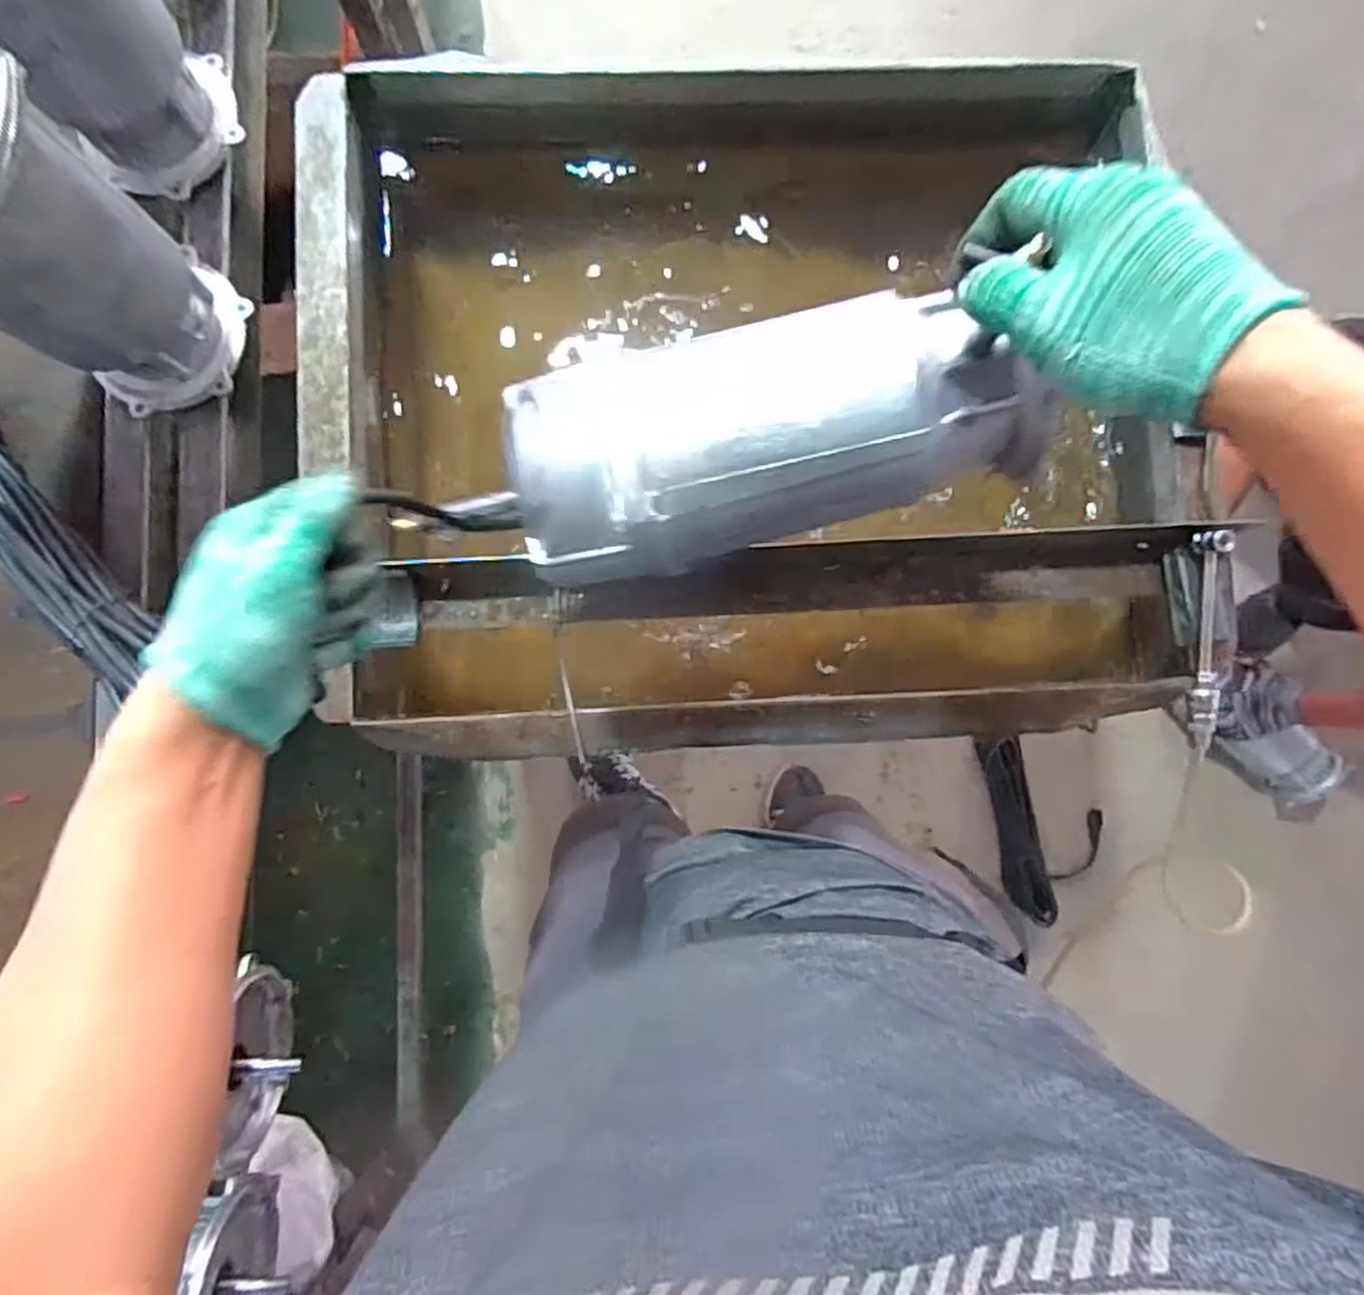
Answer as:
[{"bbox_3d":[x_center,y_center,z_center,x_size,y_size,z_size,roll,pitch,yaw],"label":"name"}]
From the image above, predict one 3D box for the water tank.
[{"bbox_3d":[0.057,-0.217,0.710,0.732,0.189,0.595,-3,86,-3],"label":"water tank"}]

